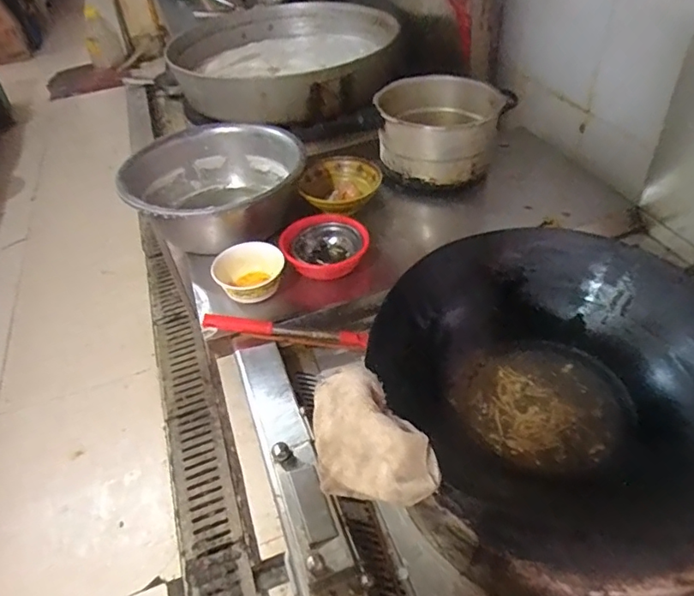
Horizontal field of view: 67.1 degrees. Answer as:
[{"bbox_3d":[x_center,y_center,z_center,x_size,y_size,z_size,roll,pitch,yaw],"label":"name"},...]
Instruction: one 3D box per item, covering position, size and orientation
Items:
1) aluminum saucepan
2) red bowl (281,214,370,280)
[{"bbox_3d":[0.224,-0.410,1.243,0.303,0.164,0.238,10,46,17],"label":"aluminum saucepan"},{"bbox_3d":[-0.046,-0.105,1.091,0.171,0.074,0.137,-14,44,-8],"label":"red bowl"}]

